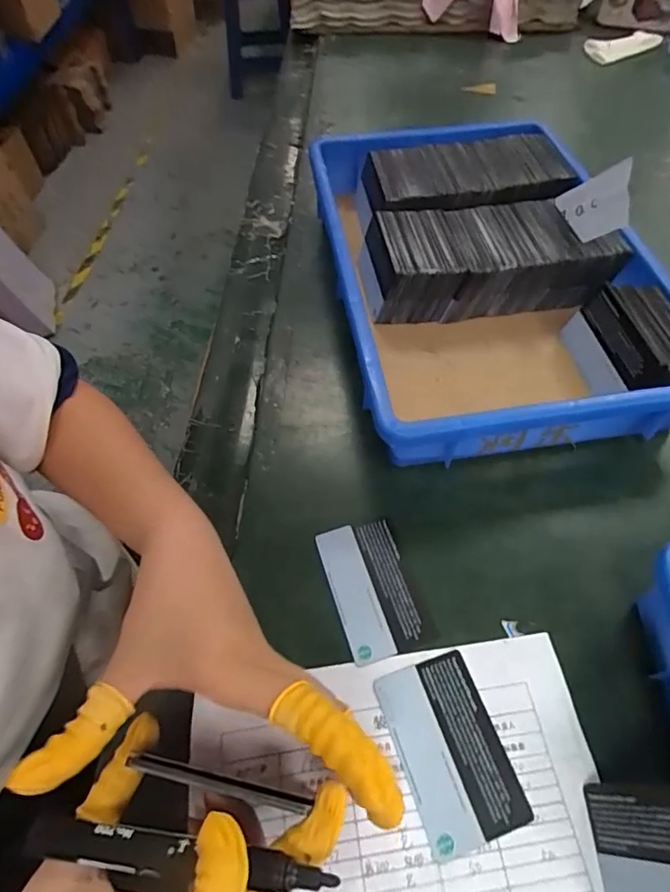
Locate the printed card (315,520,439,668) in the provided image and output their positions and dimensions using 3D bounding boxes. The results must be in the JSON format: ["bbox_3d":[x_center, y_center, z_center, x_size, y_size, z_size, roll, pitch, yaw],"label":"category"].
[{"bbox_3d":[0.024,0.087,0.311,0.051,0.004,0.082,-16,58,-10],"label":"printed card"}]

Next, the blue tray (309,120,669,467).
[{"bbox_3d":[0.118,-0.152,0.422,0.236,0.068,0.356,-7,57,-4],"label":"blue tray"}]

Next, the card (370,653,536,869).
[{"bbox_3d":[0.060,0.159,0.264,0.053,0.004,0.083,-16,58,-10],"label":"card"}]

